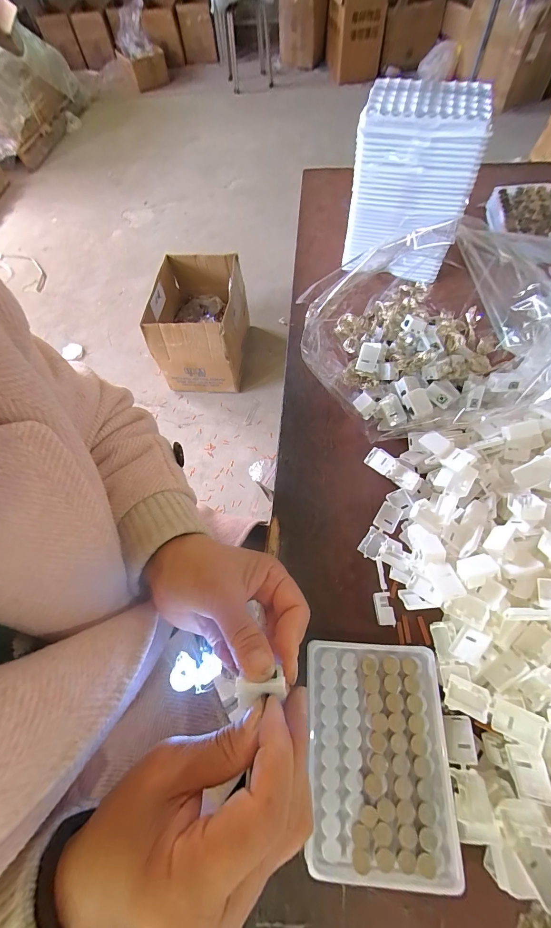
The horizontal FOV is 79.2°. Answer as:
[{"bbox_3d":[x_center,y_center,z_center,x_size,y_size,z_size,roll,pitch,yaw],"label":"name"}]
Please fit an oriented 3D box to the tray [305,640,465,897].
[{"bbox_3d":[0.072,0.201,0.237,0.094,0.024,0.127,0,64,4],"label":"tray"}]

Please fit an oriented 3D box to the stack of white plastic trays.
[{"bbox_3d":[0.162,-0.330,0.406,0.136,0.160,0.080,22,67,14],"label":"stack of white plastic trays"}]

